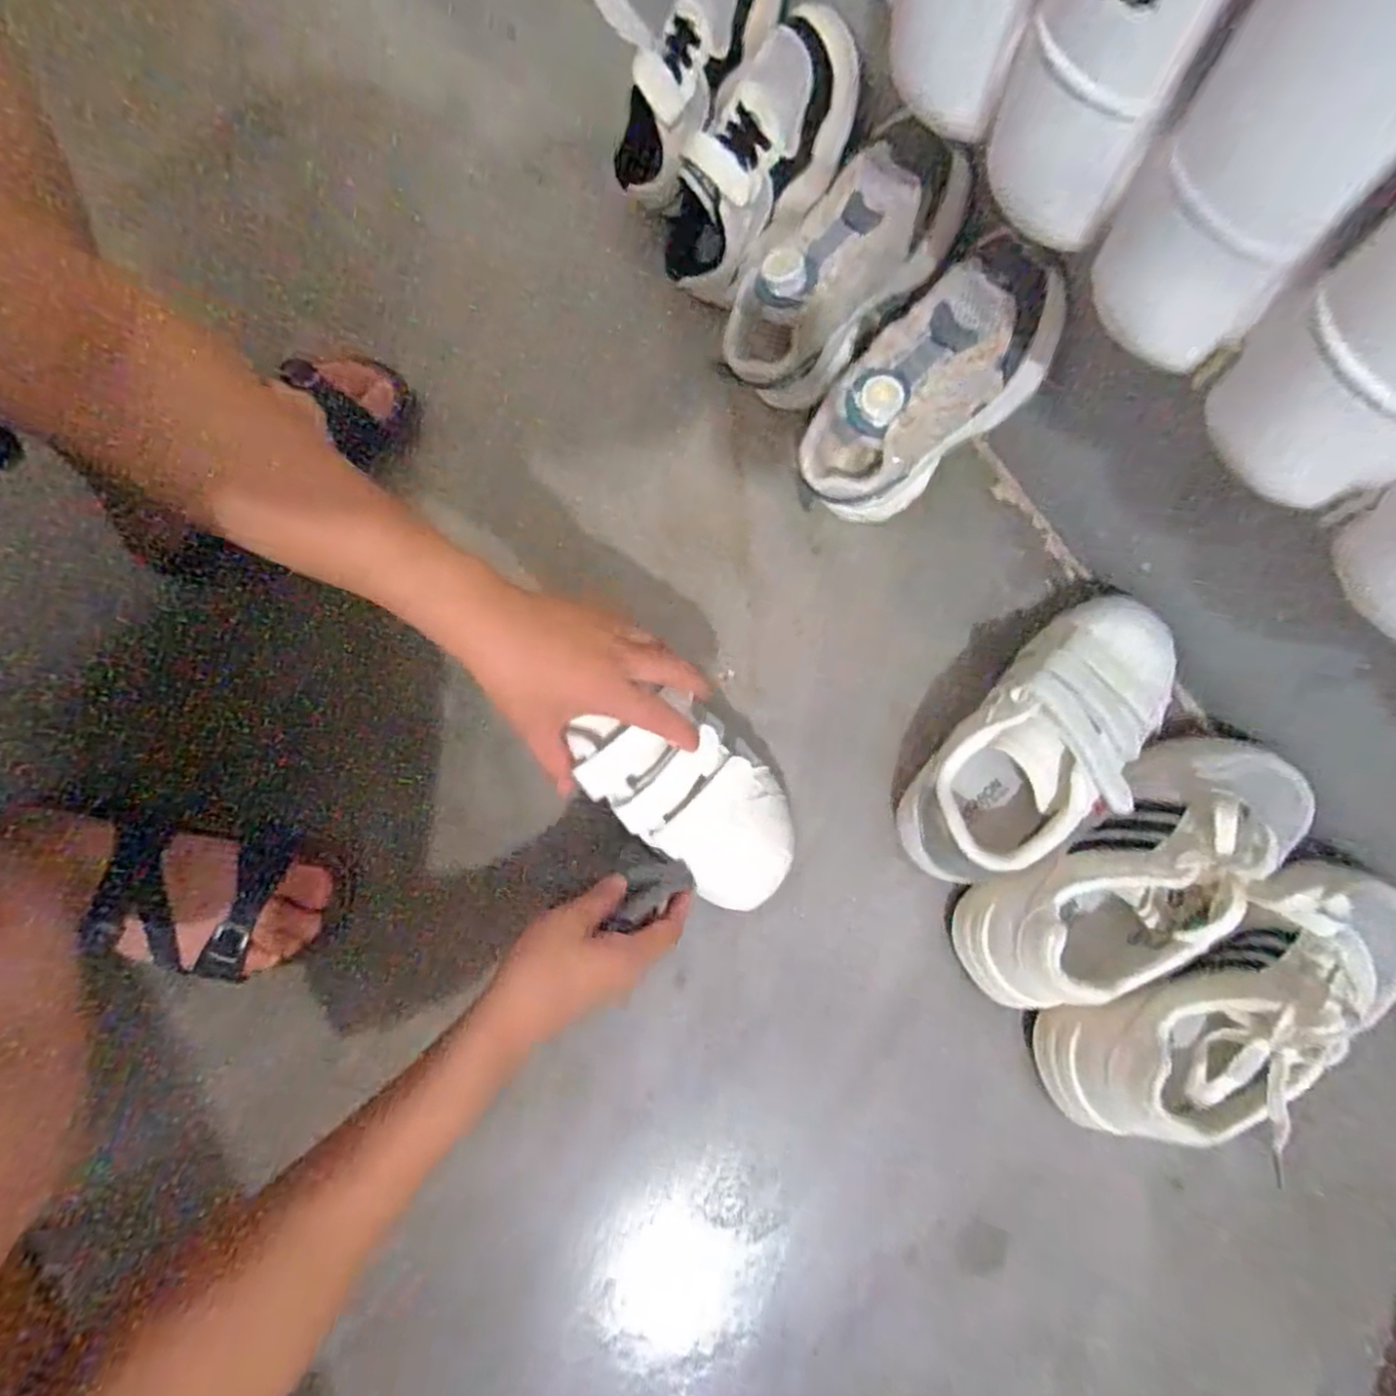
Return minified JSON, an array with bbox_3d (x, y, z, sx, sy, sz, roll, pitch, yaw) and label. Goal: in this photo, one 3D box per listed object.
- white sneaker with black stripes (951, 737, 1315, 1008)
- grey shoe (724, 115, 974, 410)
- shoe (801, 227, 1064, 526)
[{"bbox_3d":[0.280,0.102,0.463,0.244,0.121,0.083,-32,78,-5],"label":"white sneaker with black stripes"},{"bbox_3d":[0.101,-0.302,0.510,0.191,0.110,0.096,-37,50,30],"label":"grey shoe"},{"bbox_3d":[0.145,-0.205,0.483,0.189,0.085,0.096,-41,80,30],"label":"shoe"}]

